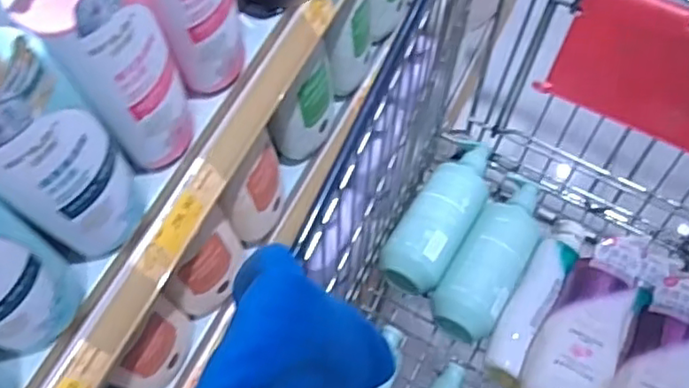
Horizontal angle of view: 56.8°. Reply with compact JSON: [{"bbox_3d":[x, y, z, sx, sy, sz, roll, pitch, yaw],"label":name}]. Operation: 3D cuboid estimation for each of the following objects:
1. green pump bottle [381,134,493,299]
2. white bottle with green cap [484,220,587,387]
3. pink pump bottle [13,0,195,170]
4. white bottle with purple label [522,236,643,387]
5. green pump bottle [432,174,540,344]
[{"bbox_3d":[0.130,0.018,0.811,0.079,0.067,0.239,28,69,14],"label":"green pump bottle"},{"bbox_3d":[0.235,0.114,0.767,0.052,0.058,0.257,27,69,13],"label":"white bottle with green cap"},{"bbox_3d":[-0.162,-0.100,0.447,0.076,0.220,0.069,-30,67,-11],"label":"pink pump bottle"},{"bbox_3d":[0.274,0.141,0.709,0.083,0.058,0.235,29,69,15],"label":"white bottle with purple label"},{"bbox_3d":[0.192,0.072,0.798,0.080,0.084,0.258,31,70,15],"label":"green pump bottle"}]

